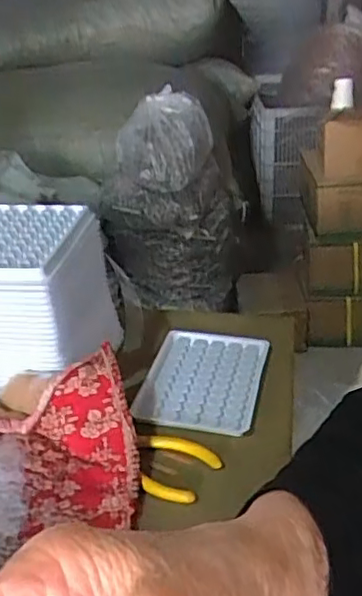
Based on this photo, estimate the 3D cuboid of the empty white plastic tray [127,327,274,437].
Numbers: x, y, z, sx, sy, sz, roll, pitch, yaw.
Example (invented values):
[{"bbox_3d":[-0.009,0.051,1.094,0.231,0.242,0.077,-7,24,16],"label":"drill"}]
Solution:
[{"bbox_3d":[0.020,0.067,0.527,0.095,0.007,0.128,6,29,12],"label":"empty white plastic tray"}]

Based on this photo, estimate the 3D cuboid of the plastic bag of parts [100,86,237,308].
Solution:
[{"bbox_3d":[-0.024,-0.288,1.821,0.364,0.573,0.281,2,28,7],"label":"plastic bag of parts"}]

